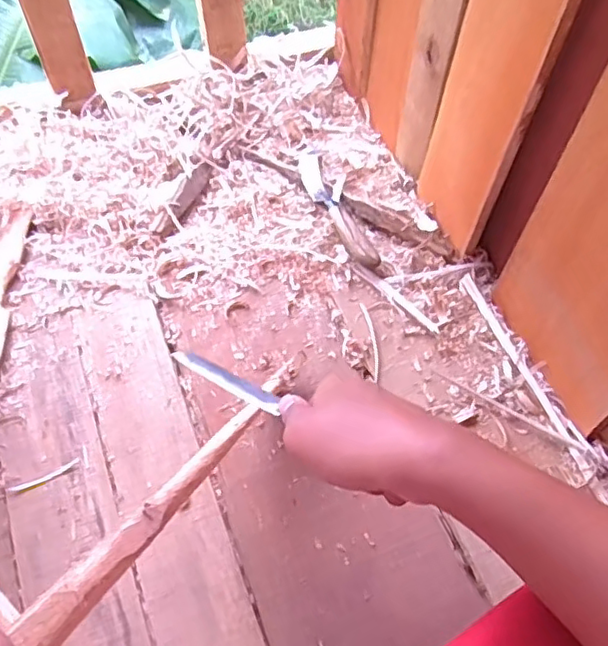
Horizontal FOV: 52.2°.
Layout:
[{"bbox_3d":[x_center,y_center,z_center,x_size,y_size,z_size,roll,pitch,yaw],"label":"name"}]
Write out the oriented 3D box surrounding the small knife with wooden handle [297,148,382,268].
[{"bbox_3d":[0.036,-0.137,0.717,0.035,0.021,0.192,-19,60,-11],"label":"small knife with wooden handle"}]

